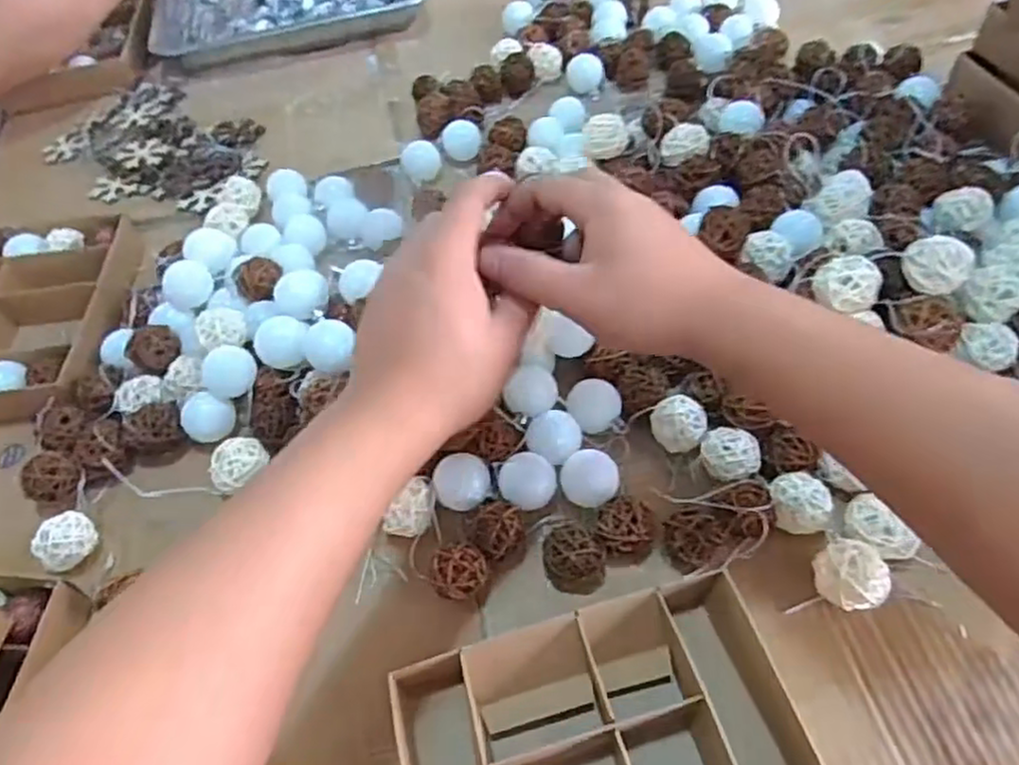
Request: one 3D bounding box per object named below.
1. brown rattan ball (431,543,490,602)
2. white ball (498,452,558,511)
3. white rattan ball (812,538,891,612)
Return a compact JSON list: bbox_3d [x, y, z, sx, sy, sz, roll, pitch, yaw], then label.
[{"bbox_3d":[-0.031,0.124,0.454,0.032,0.034,0.031,-3,53,4],"label":"brown rattan ball"},{"bbox_3d":[0.013,0.071,0.490,0.038,0.031,0.036,-3,53,4],"label":"white ball"},{"bbox_3d":[0.209,0.119,0.435,0.035,0.034,0.042,-33,57,-18],"label":"white rattan ball"}]

